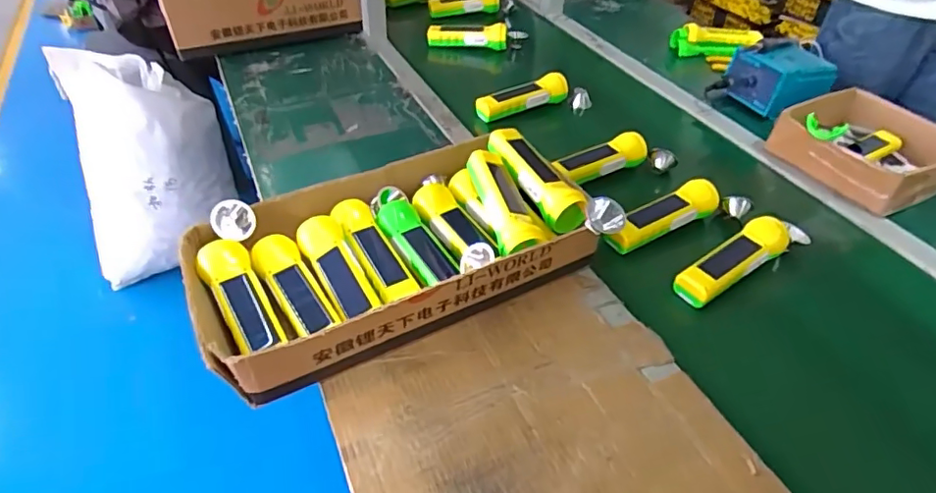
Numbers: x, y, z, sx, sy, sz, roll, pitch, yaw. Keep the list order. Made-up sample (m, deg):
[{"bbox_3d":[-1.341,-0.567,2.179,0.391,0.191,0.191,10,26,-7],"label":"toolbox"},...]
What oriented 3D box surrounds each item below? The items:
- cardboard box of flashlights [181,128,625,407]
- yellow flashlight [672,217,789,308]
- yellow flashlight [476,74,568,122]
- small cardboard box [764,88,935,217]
[{"bbox_3d":[-0.077,0.000,0.615,0.418,0.093,0.217,-18,47,-21],"label":"cardboard box of flashlights"},{"bbox_3d":[0.321,0.016,0.659,0.167,0.040,0.046,-25,49,-27],"label":"yellow flashlight"},{"bbox_3d":[0.094,-0.257,0.948,0.172,0.048,0.041,-20,47,-24],"label":"yellow flashlight"},{"bbox_3d":[0.613,-0.159,0.843,0.241,0.065,0.228,-22,48,-25],"label":"small cardboard box"}]

